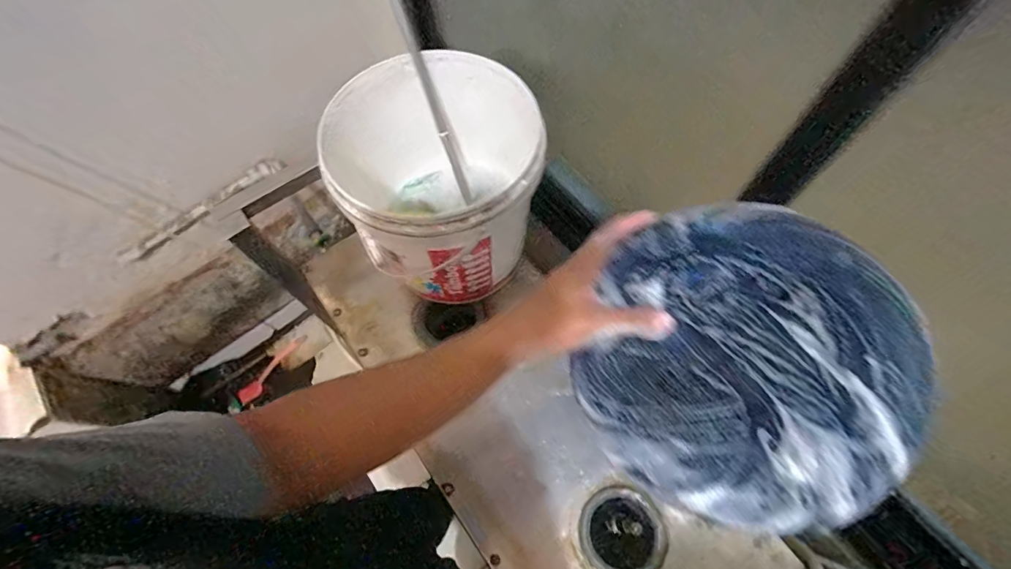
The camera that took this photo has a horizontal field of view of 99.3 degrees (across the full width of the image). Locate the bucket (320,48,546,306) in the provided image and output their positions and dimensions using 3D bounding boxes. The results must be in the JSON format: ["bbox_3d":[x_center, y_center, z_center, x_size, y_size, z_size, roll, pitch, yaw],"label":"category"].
[{"bbox_3d":[-0.098,-0.155,0.701,0.296,0.269,0.303,-1,67,3],"label":"bucket"}]

